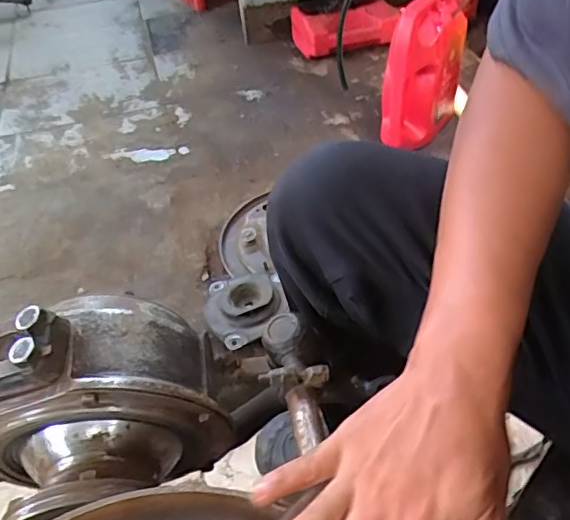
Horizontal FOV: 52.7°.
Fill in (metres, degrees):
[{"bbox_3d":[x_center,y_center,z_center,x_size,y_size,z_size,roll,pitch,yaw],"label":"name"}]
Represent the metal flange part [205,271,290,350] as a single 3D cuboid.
[{"bbox_3d":[-0.057,0.066,0.858,0.119,0.034,0.128,-13,44,-9],"label":"metal flange part"}]

